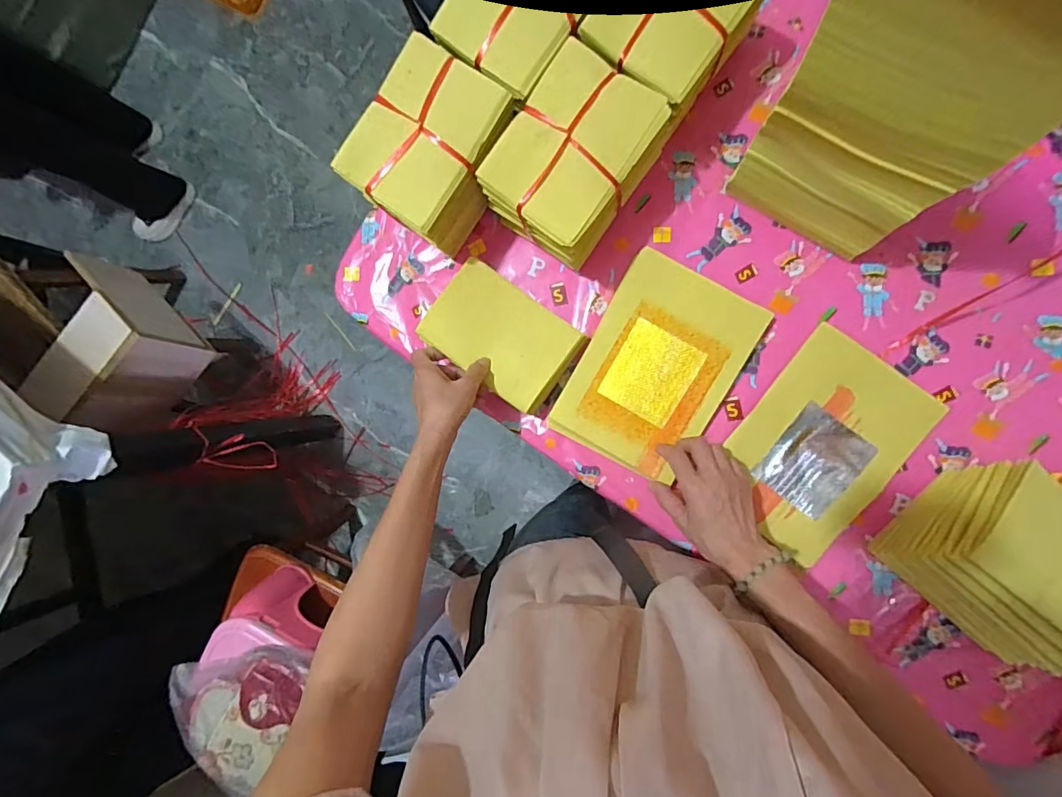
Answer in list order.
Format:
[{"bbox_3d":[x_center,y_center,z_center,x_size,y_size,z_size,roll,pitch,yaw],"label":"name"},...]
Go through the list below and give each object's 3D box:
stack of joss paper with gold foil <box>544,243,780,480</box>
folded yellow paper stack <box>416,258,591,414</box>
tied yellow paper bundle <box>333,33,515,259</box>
[{"bbox_3d":[0.143,-0.032,0.559,0.162,0.021,0.226,31,97,7],"label":"stack of joss paper with gold foil"},{"bbox_3d":[-0.032,-0.072,0.574,0.169,0.041,0.112,35,93,2],"label":"folded yellow paper stack"},{"bbox_3d":[-0.100,-0.266,0.540,0.123,0.130,0.161,35,97,7],"label":"tied yellow paper bundle"}]

